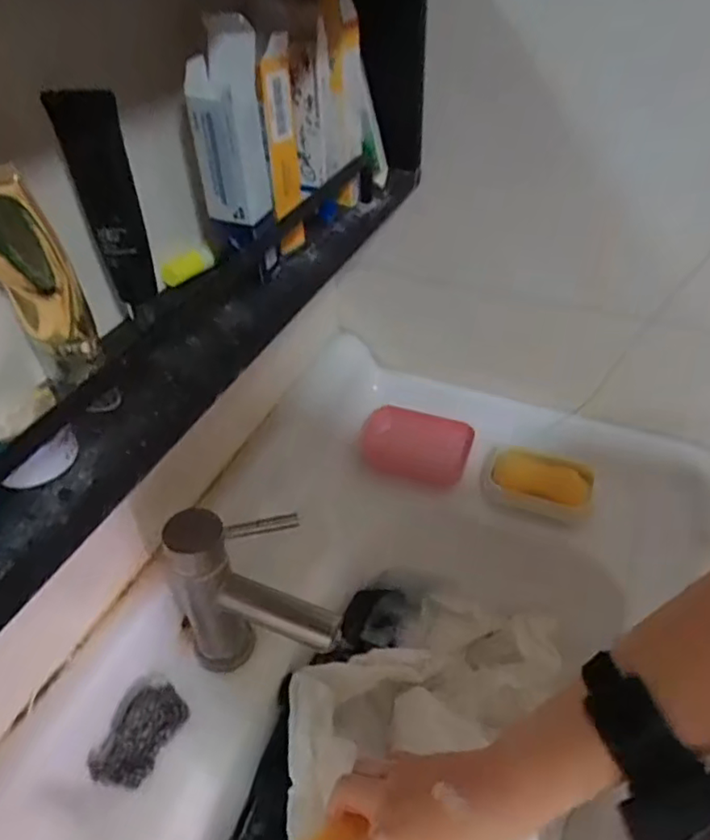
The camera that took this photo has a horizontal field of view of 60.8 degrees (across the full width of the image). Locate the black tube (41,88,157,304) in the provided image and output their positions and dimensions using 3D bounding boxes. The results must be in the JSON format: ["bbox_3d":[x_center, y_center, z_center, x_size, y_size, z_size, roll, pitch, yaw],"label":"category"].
[{"bbox_3d":[-0.140,-0.124,0.349,0.030,0.118,0.014,-23,45,-21],"label":"black tube"}]

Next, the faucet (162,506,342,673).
[{"bbox_3d":[-0.072,0.144,0.499,0.128,0.173,0.068,9,43,13],"label":"faucet"}]

